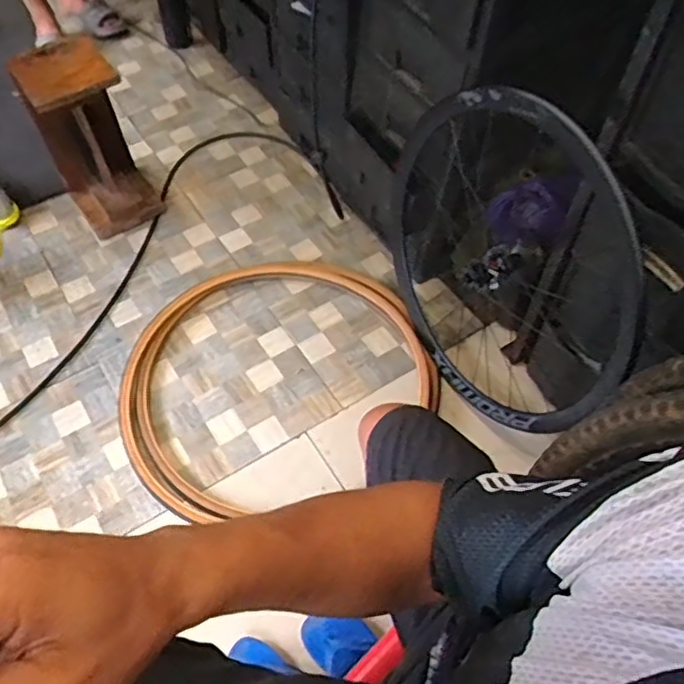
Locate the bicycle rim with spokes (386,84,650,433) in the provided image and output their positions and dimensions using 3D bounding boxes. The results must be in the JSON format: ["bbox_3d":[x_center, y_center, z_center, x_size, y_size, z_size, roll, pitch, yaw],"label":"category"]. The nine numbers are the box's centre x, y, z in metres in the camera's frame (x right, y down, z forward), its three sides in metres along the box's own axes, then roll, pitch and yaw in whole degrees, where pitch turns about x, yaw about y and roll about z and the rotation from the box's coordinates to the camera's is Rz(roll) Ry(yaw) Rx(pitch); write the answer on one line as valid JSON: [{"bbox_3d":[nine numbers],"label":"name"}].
[{"bbox_3d":[0.258,-0.169,1.185,0.169,0.604,0.670,-30,62,-19],"label":"bicycle rim with spokes"}]

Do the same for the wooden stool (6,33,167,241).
[{"bbox_3d":[-0.624,-0.502,1.576,0.216,0.396,0.262,-25,60,-17],"label":"wooden stool"}]

